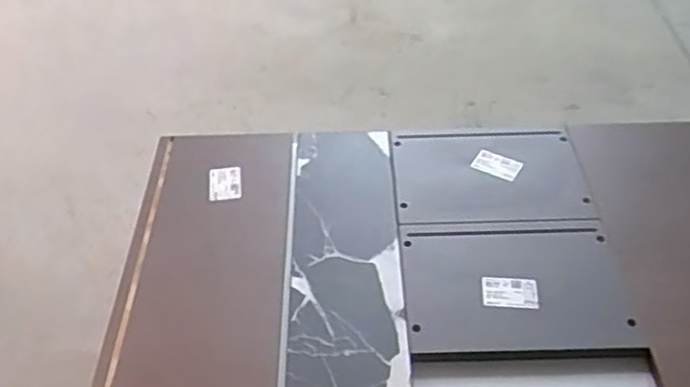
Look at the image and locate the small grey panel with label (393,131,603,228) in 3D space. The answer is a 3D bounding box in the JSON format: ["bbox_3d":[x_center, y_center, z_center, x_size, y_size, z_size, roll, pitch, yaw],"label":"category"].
[{"bbox_3d":[0.189,-0.029,0.928,0.248,0.011,0.186,-2,42,1],"label":"small grey panel with label"}]

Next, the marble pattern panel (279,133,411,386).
[{"bbox_3d":[-0.002,0.057,0.840,0.131,0.010,0.403,-2,42,0],"label":"marble pattern panel"}]

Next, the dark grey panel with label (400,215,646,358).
[{"bbox_3d":[0.192,0.100,0.799,0.244,0.011,0.185,-2,42,1],"label":"dark grey panel with label"}]

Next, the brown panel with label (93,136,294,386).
[{"bbox_3d":[-0.165,0.116,0.784,0.187,0.027,0.551,-2,42,0],"label":"brown panel with label"}]

